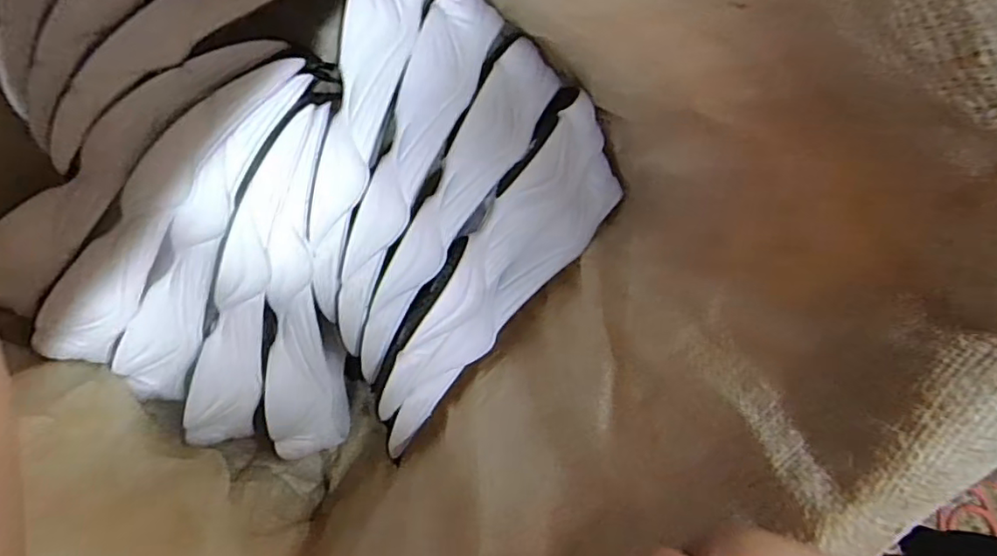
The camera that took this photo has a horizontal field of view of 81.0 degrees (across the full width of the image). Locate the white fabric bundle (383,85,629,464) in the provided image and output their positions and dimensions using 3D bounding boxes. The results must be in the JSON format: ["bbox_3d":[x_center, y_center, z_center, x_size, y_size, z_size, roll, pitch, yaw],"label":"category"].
[{"bbox_3d":[-0.005,0.010,0.433,0.078,0.067,0.303,36,96,-1],"label":"white fabric bundle"}]

